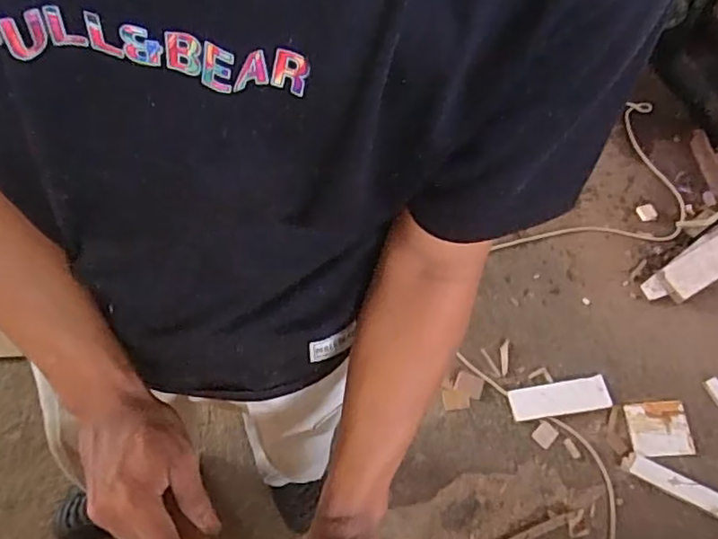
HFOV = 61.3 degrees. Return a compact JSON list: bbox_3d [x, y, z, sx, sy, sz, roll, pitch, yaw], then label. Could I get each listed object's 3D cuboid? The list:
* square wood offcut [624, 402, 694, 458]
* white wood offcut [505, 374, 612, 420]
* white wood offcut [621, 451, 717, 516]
[{"bbox_3d":[0.688,0.366,1.393,0.144,0.017,0.122,-2,64,-4],"label":"square wood offcut"},{"bbox_3d":[0.465,0.299,1.403,0.240,0.014,0.076,-9,65,-8],"label":"white wood offcut"},{"bbox_3d":[0.762,0.498,1.317,0.378,0.023,0.048,27,65,9],"label":"white wood offcut"}]

